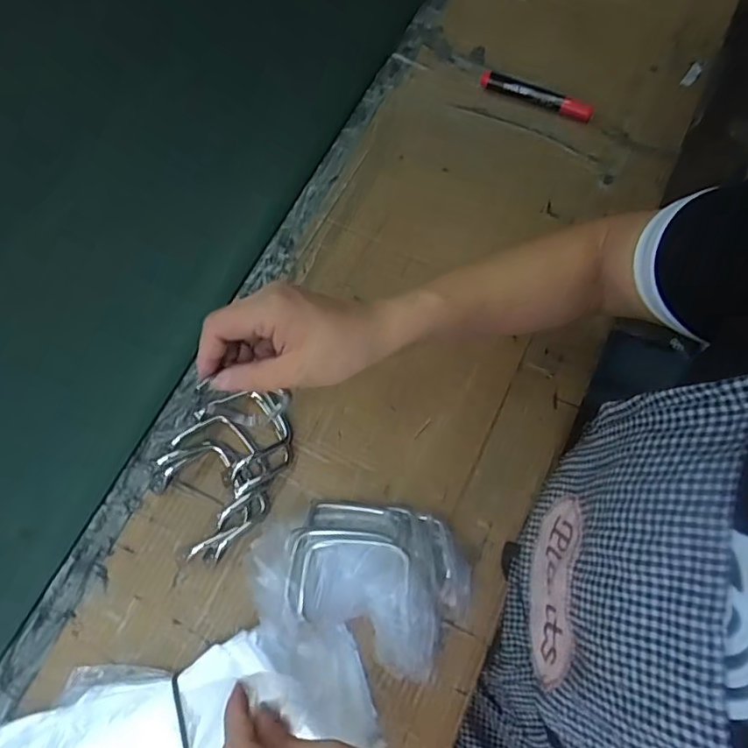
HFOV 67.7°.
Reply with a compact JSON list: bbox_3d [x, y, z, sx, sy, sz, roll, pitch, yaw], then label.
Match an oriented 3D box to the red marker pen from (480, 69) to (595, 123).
[{"bbox_3d":[0.178,-0.308,0.612,0.127,0.020,0.018,29,72,11],"label":"red marker pen"}]

